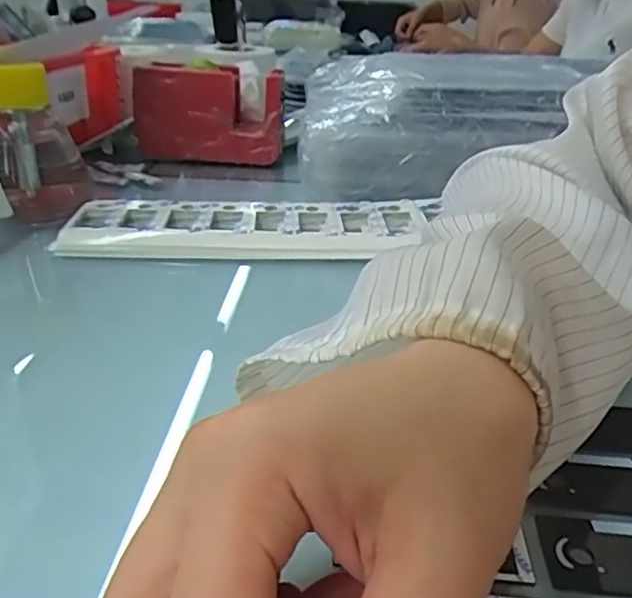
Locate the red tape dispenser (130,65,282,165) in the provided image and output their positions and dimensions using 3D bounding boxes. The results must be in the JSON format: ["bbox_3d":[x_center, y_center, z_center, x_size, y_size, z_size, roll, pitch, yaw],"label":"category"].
[{"bbox_3d":[-0.097,-0.165,0.565,0.131,0.077,0.039,2,26,-1],"label":"red tape dispenser"}]

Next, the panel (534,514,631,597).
[{"bbox_3d":[0.095,0.079,0.193,0.049,0.004,0.029,4,26,3],"label":"panel"}]

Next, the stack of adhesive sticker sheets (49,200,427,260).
[{"bbox_3d":[-0.046,-0.046,0.414,0.228,0.015,0.068,1,26,-3],"label":"stack of adhesive sticker sheets"}]

